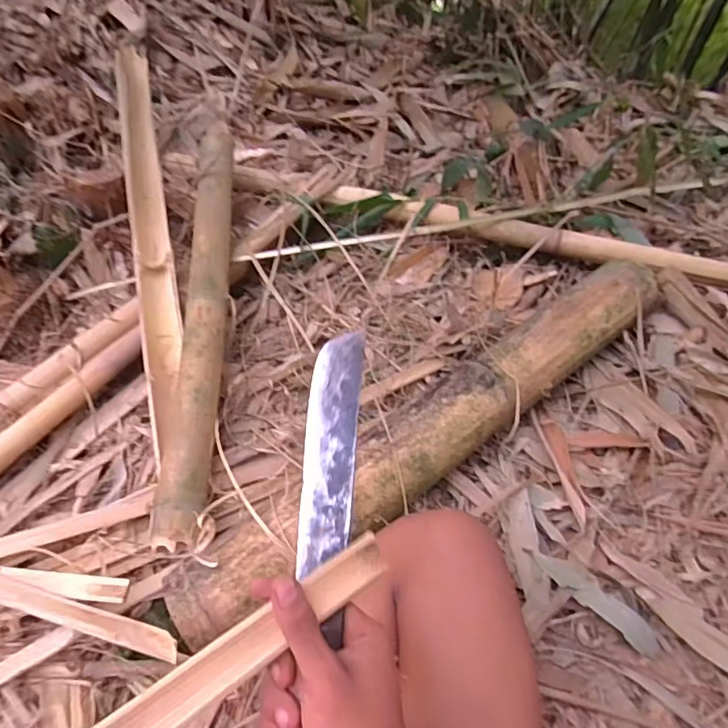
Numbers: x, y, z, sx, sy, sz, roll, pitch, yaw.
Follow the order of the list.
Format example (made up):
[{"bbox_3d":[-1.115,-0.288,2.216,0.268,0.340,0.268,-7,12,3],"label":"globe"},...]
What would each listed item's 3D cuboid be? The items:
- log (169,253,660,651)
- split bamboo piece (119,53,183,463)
[{"bbox_3d":[0.125,0.080,0.714,0.845,0.125,0.112,-30,60,-25],"label":"log"},{"bbox_3d":[-0.379,-0.247,0.891,0.062,0.022,0.814,-9,72,-11],"label":"split bamboo piece"}]

